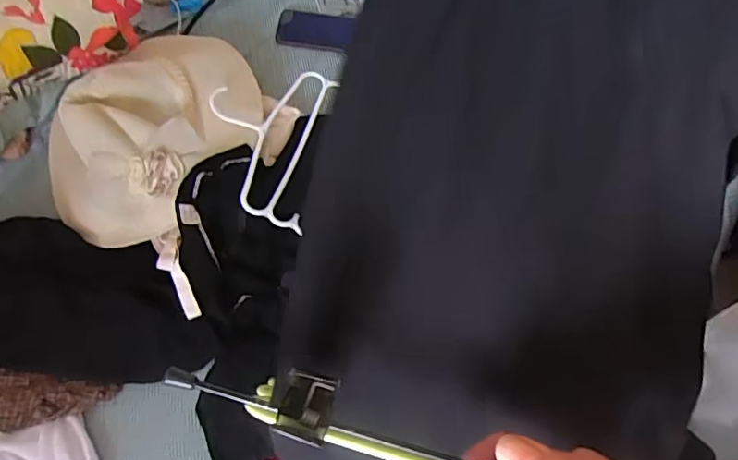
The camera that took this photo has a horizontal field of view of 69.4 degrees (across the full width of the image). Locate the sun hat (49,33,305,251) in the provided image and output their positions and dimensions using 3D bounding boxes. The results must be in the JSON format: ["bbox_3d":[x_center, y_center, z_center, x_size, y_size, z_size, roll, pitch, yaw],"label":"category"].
[{"bbox_3d":[-0.364,-0.178,0.906,0.399,0.120,0.322,-41,73,-16],"label":"sun hat"}]

